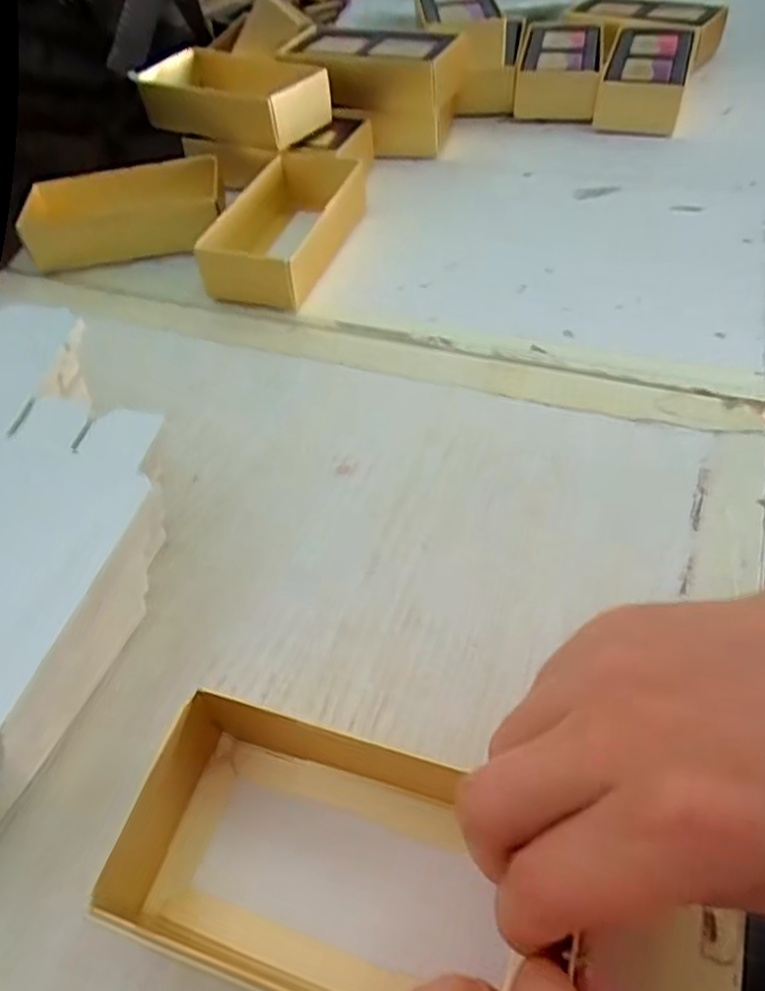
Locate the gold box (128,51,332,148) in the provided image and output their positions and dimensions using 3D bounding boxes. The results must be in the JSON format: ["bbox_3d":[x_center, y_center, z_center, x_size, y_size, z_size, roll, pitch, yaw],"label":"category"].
[{"bbox_3d":[-0.096,-0.263,0.445,0.122,0.031,0.072,20,55,21],"label":"gold box"}]

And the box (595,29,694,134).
[{"bbox_3d":[0.192,-0.306,0.498,0.056,0.032,0.120,12,53,16],"label":"box"}]

